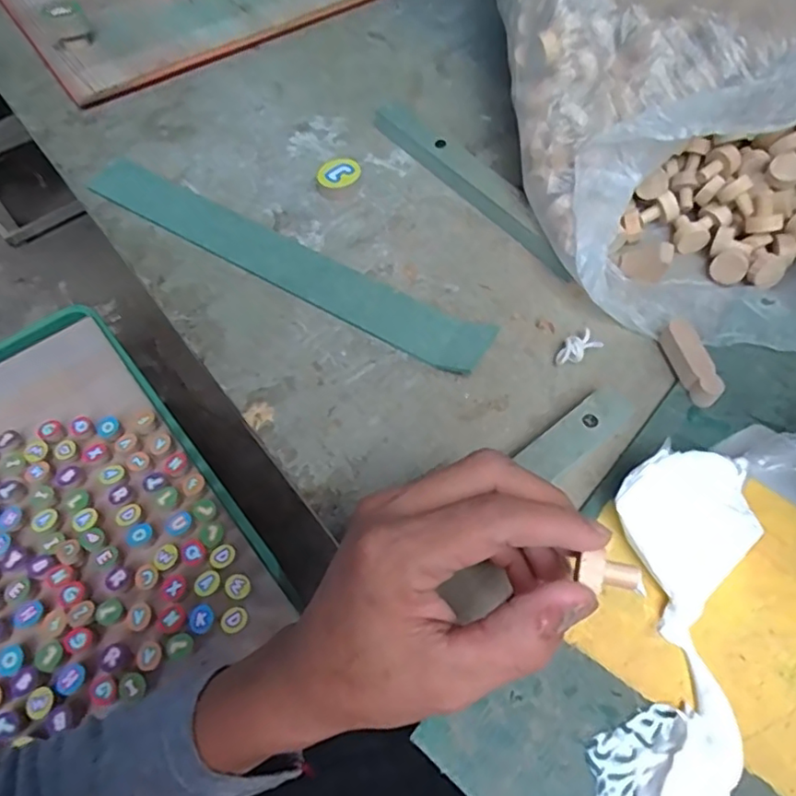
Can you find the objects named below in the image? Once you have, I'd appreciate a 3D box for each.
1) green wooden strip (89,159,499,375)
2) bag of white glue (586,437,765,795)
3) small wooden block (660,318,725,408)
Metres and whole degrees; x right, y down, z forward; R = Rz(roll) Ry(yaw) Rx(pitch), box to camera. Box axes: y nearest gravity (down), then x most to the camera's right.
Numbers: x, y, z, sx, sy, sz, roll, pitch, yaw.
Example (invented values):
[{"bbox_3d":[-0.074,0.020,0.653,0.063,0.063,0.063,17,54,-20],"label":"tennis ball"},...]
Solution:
[{"bbox_3d":[-0.075,-0.087,0.362,0.282,0.008,0.037,27,64,15],"label":"green wooden strip"},{"bbox_3d":[0.117,0.098,0.240,0.059,0.026,0.166,15,61,9],"label":"bag of white glue"},{"bbox_3d":[0.156,-0.019,0.311,0.011,0.018,0.047,-12,61,-7],"label":"small wooden block"}]

